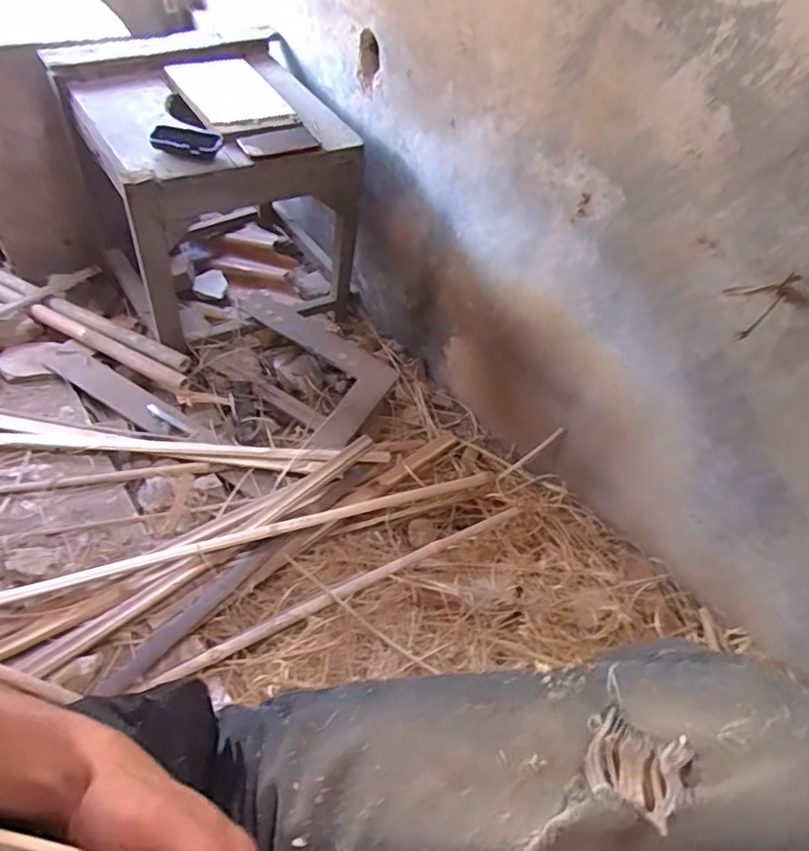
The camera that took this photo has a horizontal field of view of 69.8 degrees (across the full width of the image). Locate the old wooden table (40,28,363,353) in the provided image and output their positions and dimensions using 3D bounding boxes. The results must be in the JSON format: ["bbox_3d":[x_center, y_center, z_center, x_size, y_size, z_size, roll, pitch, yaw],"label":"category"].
[{"bbox_3d":[-0.371,-0.478,1.218,0.446,0.461,0.507,-26,58,-24],"label":"old wooden table"}]

